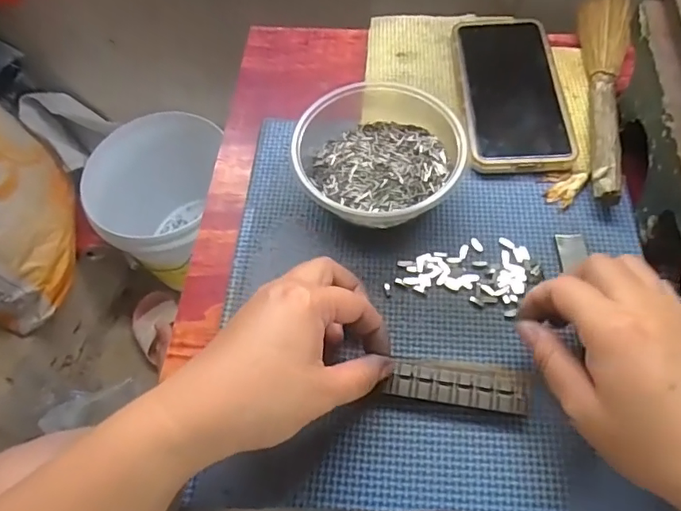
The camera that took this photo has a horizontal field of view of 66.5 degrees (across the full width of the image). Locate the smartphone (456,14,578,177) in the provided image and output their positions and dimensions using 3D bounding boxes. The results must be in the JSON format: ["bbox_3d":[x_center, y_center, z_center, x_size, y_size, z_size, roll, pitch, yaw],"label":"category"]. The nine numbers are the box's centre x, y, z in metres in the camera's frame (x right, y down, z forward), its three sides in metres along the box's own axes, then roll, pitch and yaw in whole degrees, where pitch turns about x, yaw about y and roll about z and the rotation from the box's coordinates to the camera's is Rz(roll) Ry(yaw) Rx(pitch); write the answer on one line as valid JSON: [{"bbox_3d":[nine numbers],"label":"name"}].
[{"bbox_3d":[0.134,-0.136,0.413,0.075,0.010,0.167,-1,61,2],"label":"smartphone"}]

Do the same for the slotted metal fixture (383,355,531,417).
[{"bbox_3d":[0.070,0.074,0.304,0.082,0.014,0.029,6,62,2],"label":"slotted metal fixture"}]

